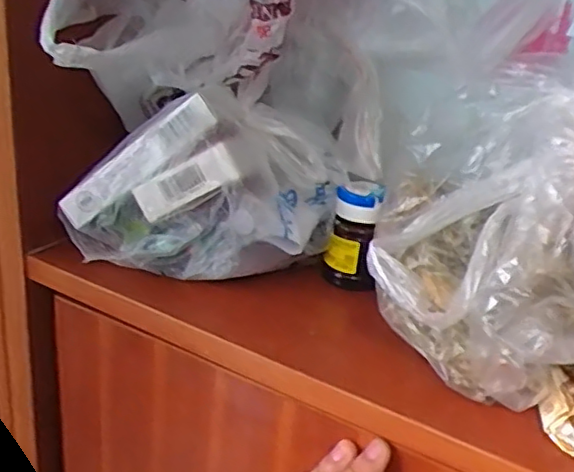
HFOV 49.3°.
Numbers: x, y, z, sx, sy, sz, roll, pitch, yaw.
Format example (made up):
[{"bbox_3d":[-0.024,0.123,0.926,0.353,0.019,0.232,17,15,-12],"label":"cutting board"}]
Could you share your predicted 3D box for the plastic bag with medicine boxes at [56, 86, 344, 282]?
[{"bbox_3d":[-0.059,-0.035,0.444,0.187,0.112,0.086,10,24,8],"label":"plastic bag with medicine boxes"}]

